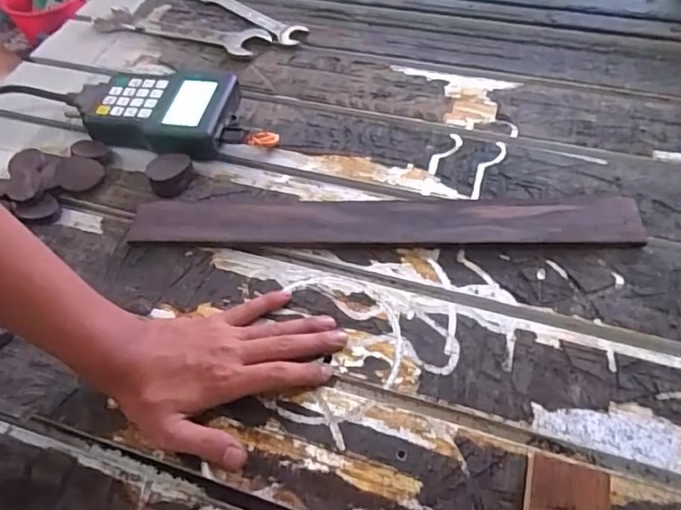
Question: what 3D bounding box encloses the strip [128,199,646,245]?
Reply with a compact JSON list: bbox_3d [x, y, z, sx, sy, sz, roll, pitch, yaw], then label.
[{"bbox_3d":[0.034,-0.031,0.494,0.453,0.016,0.050,1,55,5],"label":"strip"}]

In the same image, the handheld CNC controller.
[{"bbox_3d":[-0.207,-0.158,0.585,0.180,0.036,0.107,5,55,7],"label":"handheld CNC controller"}]

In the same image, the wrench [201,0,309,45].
[{"bbox_3d":[-0.119,-0.321,0.714,0.183,0.010,0.032,35,64,25],"label":"wrench"}]

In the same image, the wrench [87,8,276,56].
[{"bbox_3d":[-0.213,-0.296,0.701,0.247,0.010,0.052,17,57,15],"label":"wrench"}]

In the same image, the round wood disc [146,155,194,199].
[{"bbox_3d":[-0.169,-0.080,0.536,0.044,0.025,0.034,-27,57,-15],"label":"round wood disc"}]

